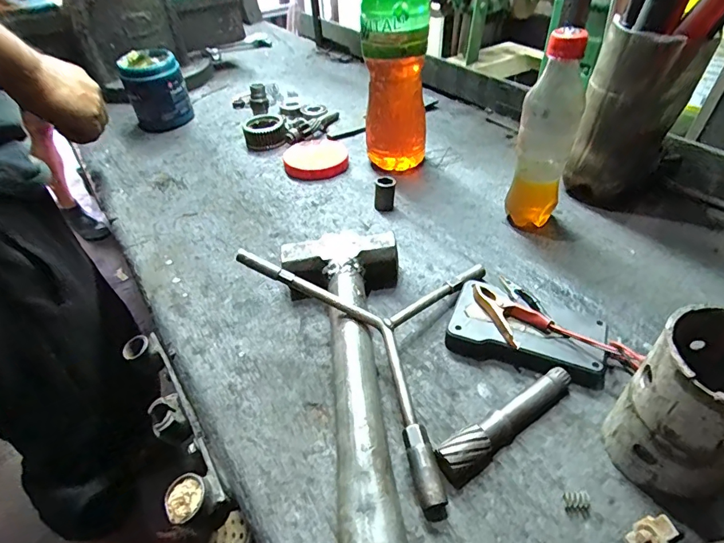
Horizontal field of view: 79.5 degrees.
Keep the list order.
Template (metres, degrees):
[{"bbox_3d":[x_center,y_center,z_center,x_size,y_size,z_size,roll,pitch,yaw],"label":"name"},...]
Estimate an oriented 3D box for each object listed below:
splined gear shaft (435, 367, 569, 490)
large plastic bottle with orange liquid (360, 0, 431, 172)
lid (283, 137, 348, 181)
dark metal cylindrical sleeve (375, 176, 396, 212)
[{"bbox_3d":[0.104,0.105,0.304,0.116,0.020,0.021,-25,46,-22],"label":"splined gear shaft"},{"bbox_3d":[0.041,-0.248,0.515,0.075,0.259,0.088,-2,42,3],"label":"large plastic bottle with orange liquid"},{"bbox_3d":[-0.064,-0.158,0.602,0.087,0.019,0.091,-2,42,2],"label":"lid"},{"bbox_3d":[0.027,-0.090,0.508,0.023,0.036,0.023,-2,42,3],"label":"dark metal cylindrical sleeve"}]

